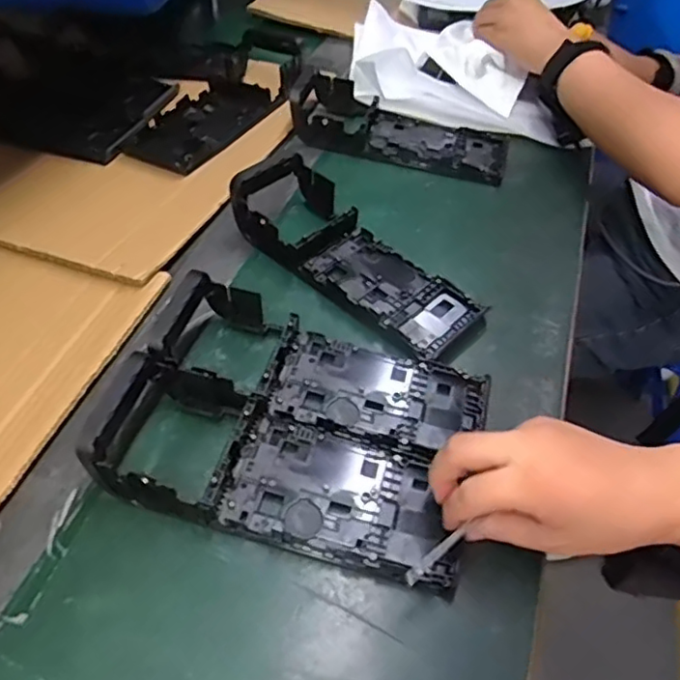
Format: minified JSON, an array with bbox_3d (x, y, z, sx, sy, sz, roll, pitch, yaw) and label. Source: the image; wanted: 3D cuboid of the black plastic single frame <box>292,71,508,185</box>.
[{"bbox_3d":[0.061,-0.214,0.622,0.213,0.045,0.094,15,49,10],"label":"black plastic single frame"}]

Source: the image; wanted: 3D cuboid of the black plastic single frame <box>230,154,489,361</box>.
[{"bbox_3d":[0.013,-0.075,0.481,0.202,0.046,0.080,35,55,25],"label":"black plastic single frame"}]

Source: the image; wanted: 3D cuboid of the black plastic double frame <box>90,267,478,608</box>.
[{"bbox_3d":[-0.021,0.043,0.380,0.207,0.052,0.157,15,49,11],"label":"black plastic double frame"}]

